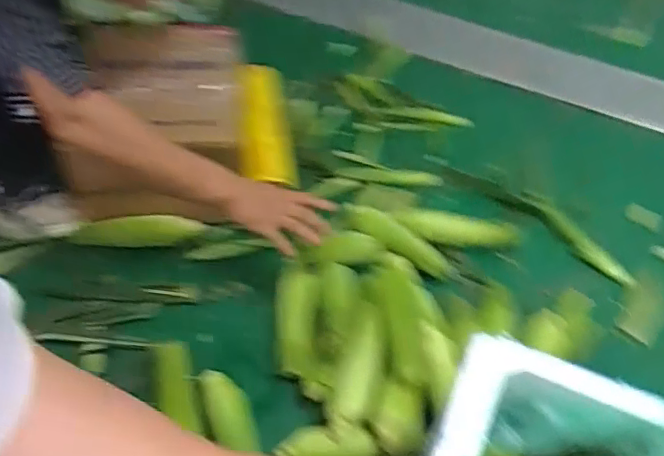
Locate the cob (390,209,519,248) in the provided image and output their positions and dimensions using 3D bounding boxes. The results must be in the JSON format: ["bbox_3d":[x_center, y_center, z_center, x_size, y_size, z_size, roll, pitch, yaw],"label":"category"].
[{"bbox_3d":[0.244,-0.001,1.152,0.237,0.046,0.068,5,47,-1],"label":"cob"}]

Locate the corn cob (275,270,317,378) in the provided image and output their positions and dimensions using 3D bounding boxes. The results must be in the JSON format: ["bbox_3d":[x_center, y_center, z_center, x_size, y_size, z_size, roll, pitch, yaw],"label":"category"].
[{"bbox_3d":[-0.060,0.152,0.947,0.064,0.046,0.180,1,47,-4],"label":"corn cob"}]

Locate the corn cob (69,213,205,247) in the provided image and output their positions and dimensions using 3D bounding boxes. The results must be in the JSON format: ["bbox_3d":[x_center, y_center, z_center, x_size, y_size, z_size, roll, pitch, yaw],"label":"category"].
[{"bbox_3d":[-0.360,0.005,1.078,0.229,0.044,0.045,-1,47,-6],"label":"corn cob"}]

